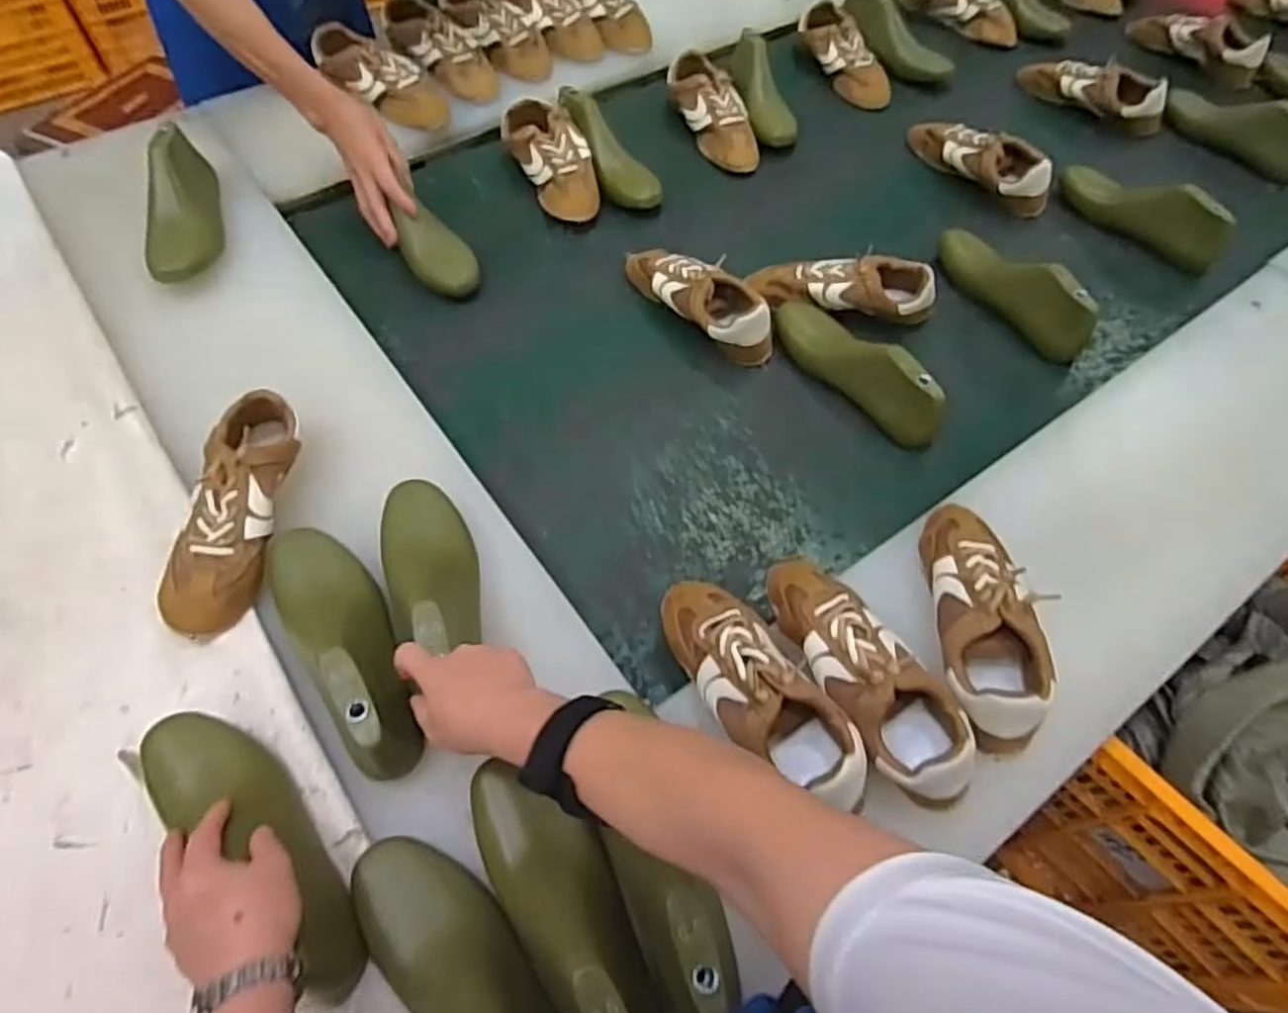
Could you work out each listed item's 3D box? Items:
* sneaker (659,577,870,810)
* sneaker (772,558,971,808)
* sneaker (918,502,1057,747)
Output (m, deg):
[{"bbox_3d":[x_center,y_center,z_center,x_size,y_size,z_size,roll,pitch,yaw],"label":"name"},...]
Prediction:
[{"bbox_3d":[0.090,0.141,0.598,0.087,0.076,0.215,-24,64,-16],"label":"sneaker"},{"bbox_3d":[0.182,0.141,0.609,0.090,0.080,0.227,-29,65,-19],"label":"sneaker"},{"bbox_3d":[0.294,0.092,0.632,0.084,0.072,0.222,8,59,2],"label":"sneaker"}]

